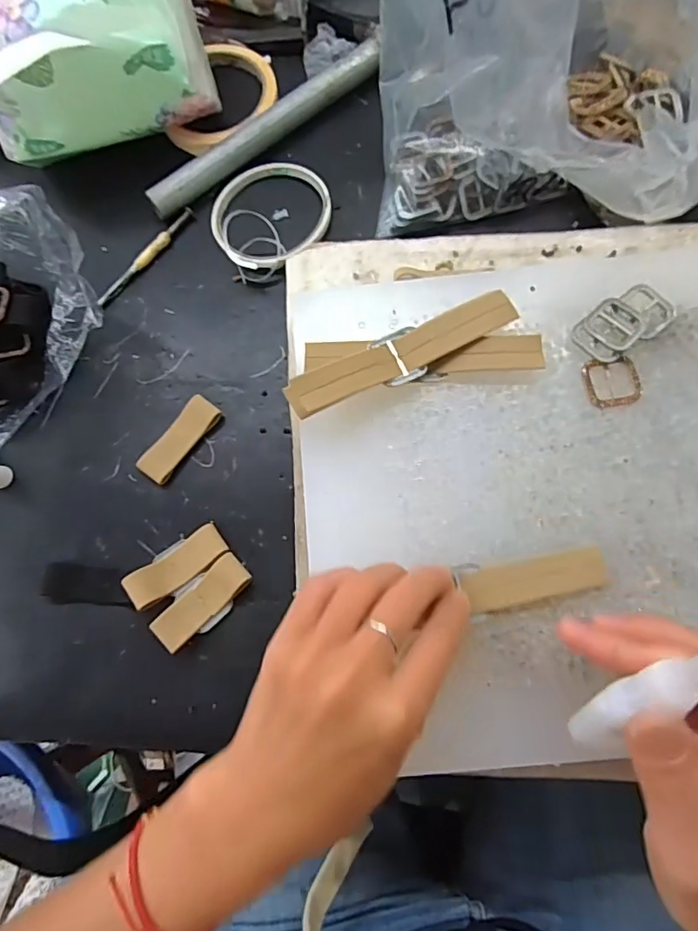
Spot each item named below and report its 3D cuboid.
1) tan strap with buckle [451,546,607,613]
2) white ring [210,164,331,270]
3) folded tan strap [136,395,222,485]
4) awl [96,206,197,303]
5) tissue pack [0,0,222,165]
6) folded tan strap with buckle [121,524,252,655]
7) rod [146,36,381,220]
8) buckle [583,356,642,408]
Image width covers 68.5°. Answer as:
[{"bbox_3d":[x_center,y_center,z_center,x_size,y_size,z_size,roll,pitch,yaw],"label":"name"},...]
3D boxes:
[{"bbox_3d":[0.092,0.056,0.255,0.071,0.004,0.023,-9,80,-2],"label":"tan strap with buckle"},{"bbox_3d":[-0.057,-0.178,0.362,0.085,0.014,0.095,13,72,9],"label":"white ring"},{"bbox_3d":[-0.108,-0.017,0.329,0.022,0.007,0.060,37,81,11],"label":"folded tan strap"},{"bbox_3d":[-0.144,-0.149,0.363,0.007,0.006,0.094,38,81,11],"label":"awl"},{"bbox_3d":[-0.172,-0.268,0.346,0.149,0.097,0.076,-16,76,-1],"label":"tissue pack"},{"bbox_3d":[-0.092,0.069,0.300,0.058,0.017,0.052,-40,77,-6],"label":"folded tan strap with buckle"},{"bbox_3d":[-0.060,-0.246,0.375,0.200,0.020,0.019,-36,77,-5],"label":"rod"},{"bbox_3d":[0.142,-0.045,0.275,0.027,0.004,0.026,-9,76,1],"label":"buckle"}]

